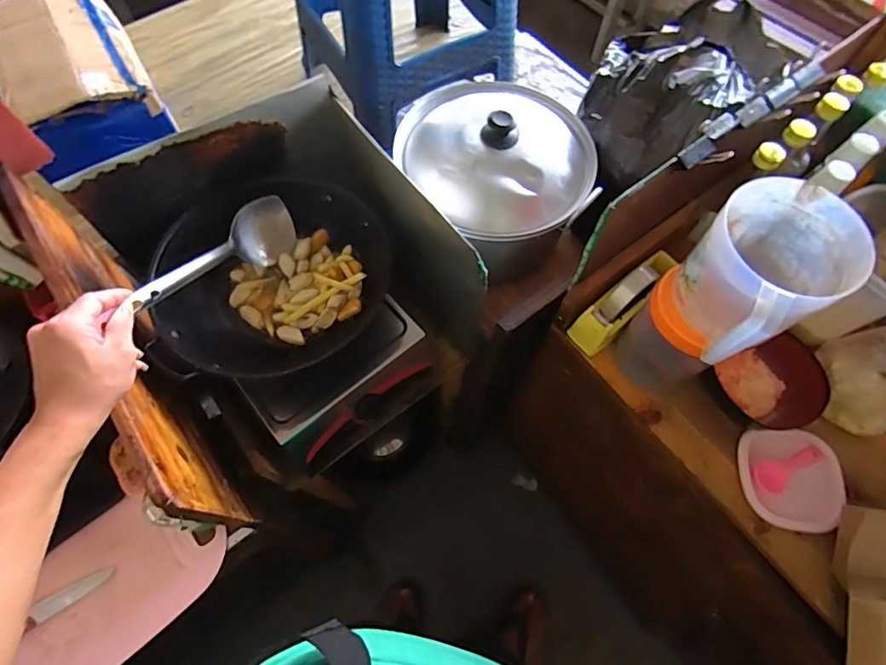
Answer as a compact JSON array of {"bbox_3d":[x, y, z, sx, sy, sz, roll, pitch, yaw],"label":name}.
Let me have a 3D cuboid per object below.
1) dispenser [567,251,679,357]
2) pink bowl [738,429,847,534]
[{"bbox_3d":[0.273,-0.050,0.733,0.185,0.075,0.057,-44,73,-4],"label":"dispenser"},{"bbox_3d":[0.485,0.202,0.677,0.133,0.028,0.133,-1,66,-1],"label":"pink bowl"}]

